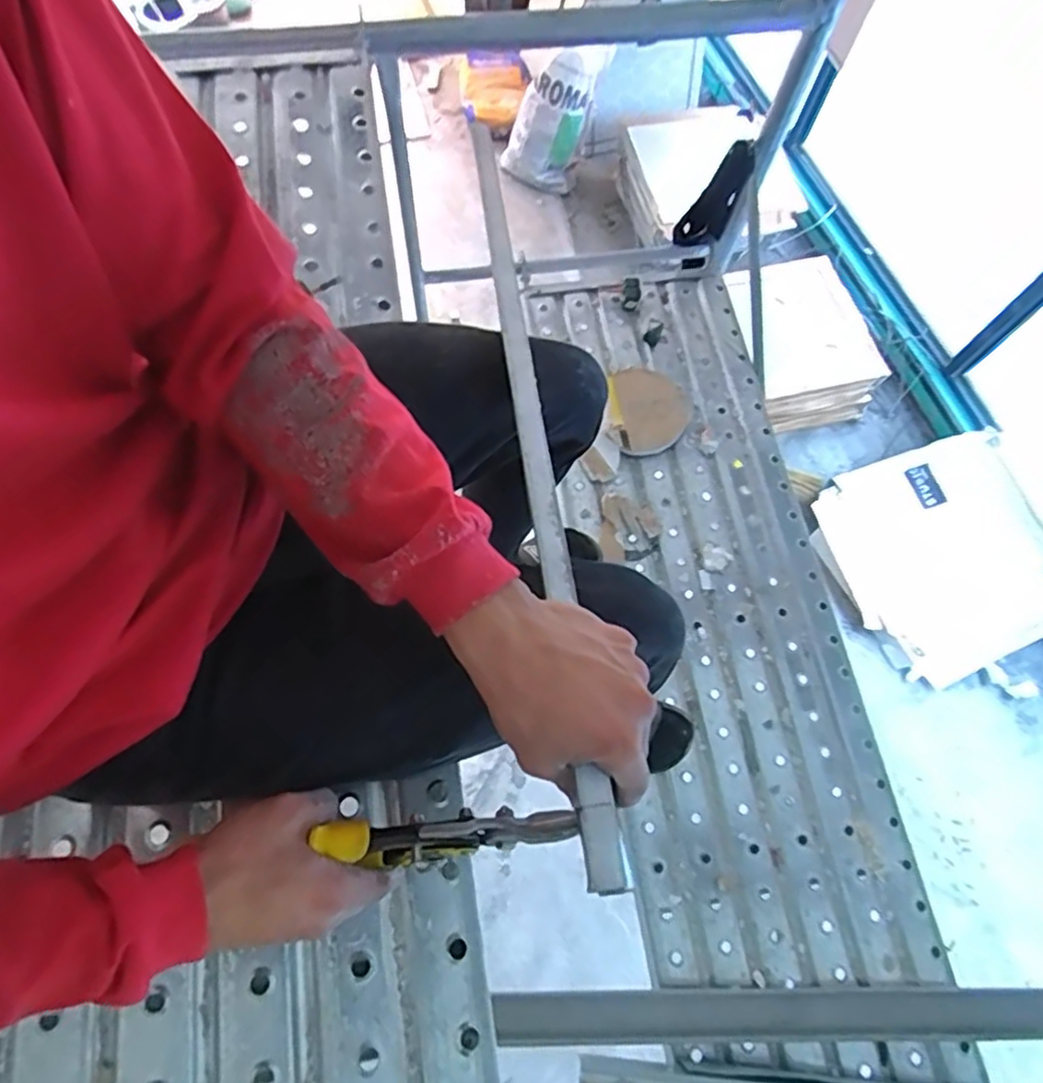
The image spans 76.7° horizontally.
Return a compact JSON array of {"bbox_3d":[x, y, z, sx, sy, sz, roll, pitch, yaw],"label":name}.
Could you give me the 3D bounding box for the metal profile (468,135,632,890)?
[{"bbox_3d":[0.004,-0.118,0.497,0.019,0.018,0.681,-5,59,-4],"label":"metal profile"}]

